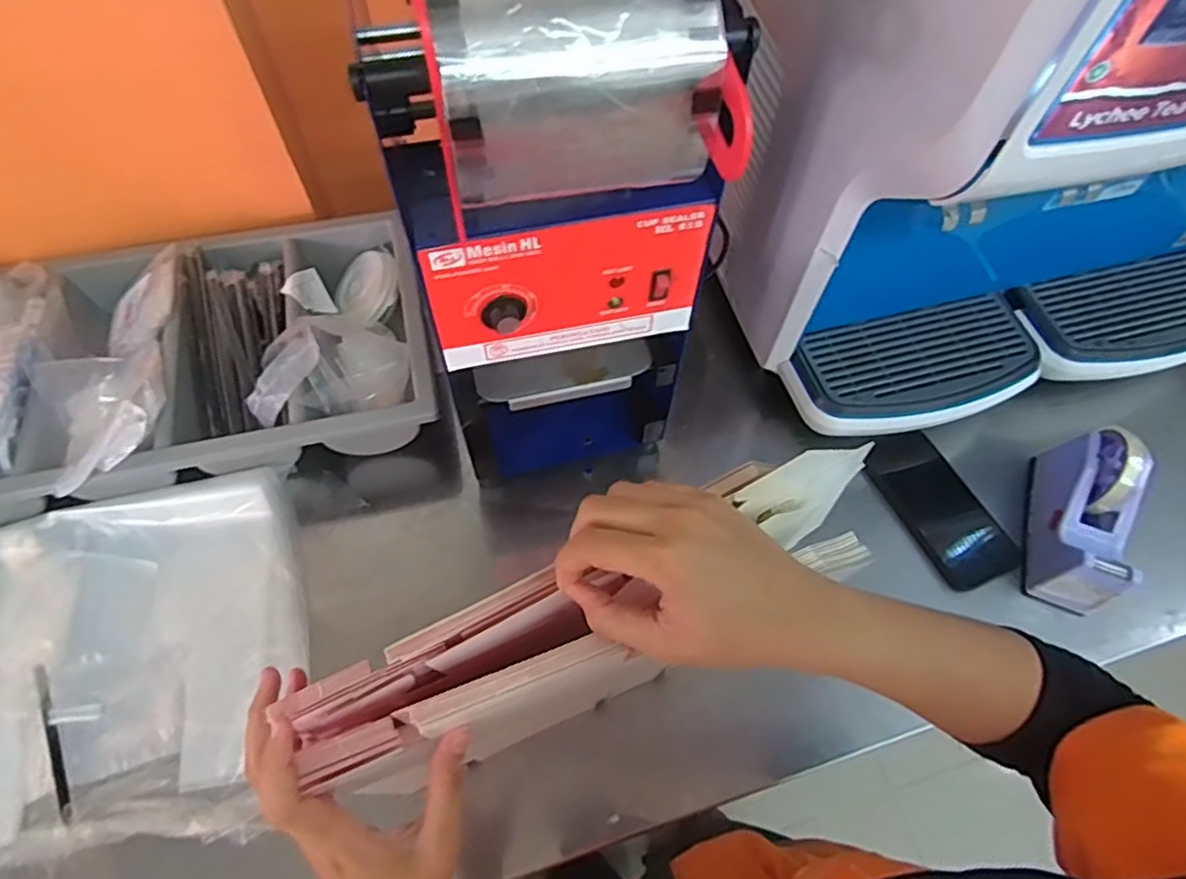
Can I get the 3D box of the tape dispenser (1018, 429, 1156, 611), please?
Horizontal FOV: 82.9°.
[{"bbox_3d":[0.475,0.074,0.643,0.069,0.094,0.160,18,61,8],"label":"tape dispenser"}]

